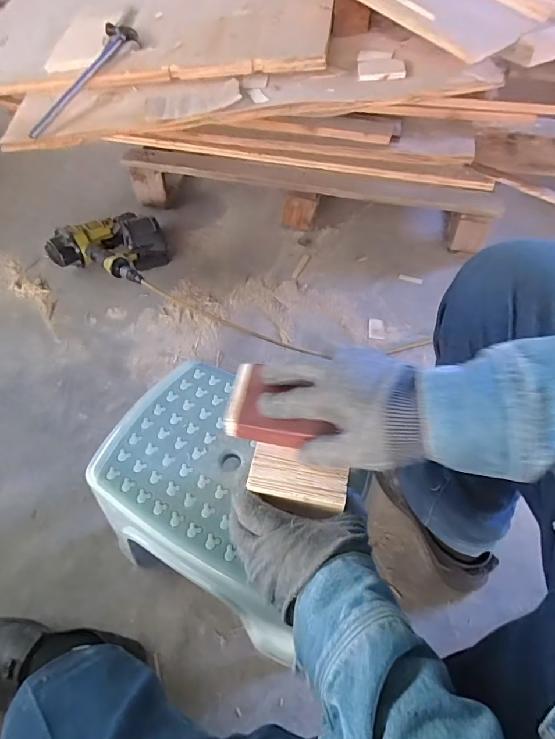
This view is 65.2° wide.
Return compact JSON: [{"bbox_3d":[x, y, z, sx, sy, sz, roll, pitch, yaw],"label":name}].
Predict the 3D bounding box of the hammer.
[{"bbox_3d":[-0.421,-0.611,0.921,0.083,0.035,0.334,27,76,17],"label":"hammer"}]

